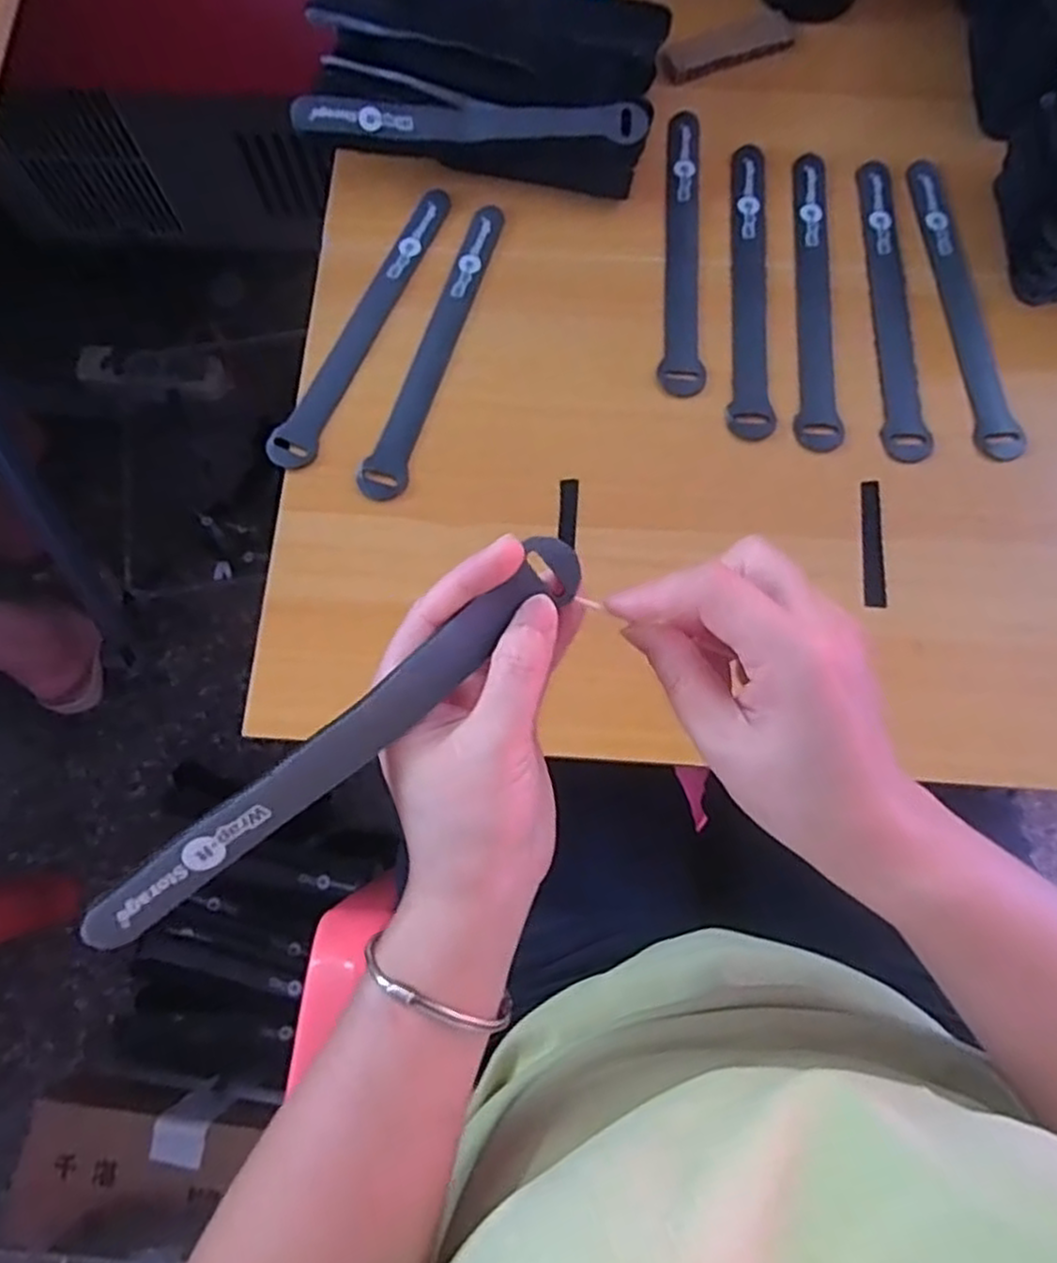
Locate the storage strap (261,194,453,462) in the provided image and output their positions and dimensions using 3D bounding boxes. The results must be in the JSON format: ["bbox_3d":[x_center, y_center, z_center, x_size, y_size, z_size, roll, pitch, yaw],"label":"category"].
[{"bbox_3d":[-0.091,-0.178,0.426,0.029,0.005,0.198,24,74,7],"label":"storage strap"}]

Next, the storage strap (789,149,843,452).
[{"bbox_3d":[0.164,-0.194,0.422,0.023,0.004,0.201,4,73,2],"label":"storage strap"}]

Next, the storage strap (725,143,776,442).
[{"bbox_3d":[0.129,-0.204,0.427,0.023,0.004,0.204,5,73,2],"label":"storage strap"}]

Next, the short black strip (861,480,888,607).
[{"bbox_3d":[0.179,-0.046,0.379,0.012,0.004,0.069,5,73,2],"label":"short black strip"}]

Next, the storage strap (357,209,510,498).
[{"bbox_3d":[-0.050,-0.165,0.420,0.032,0.004,0.197,16,73,5],"label":"storage strap"}]

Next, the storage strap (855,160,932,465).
[{"bbox_3d":[0.208,-0.188,0.420,0.024,0.004,0.201,4,73,2],"label":"storage strap"}]

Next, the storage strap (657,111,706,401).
[{"bbox_3d":[0.091,-0.229,0.436,0.024,0.004,0.204,3,73,1],"label":"storage strap"}]

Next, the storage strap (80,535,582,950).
[{"bbox_3d":[-0.062,0.037,0.250,0.198,0.006,0.021,-39,107,-7],"label":"storage strap"}]

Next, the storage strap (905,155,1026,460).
[{"bbox_3d":[0.247,-0.190,0.419,0.024,0.004,0.202,-2,73,0],"label":"storage strap"}]

